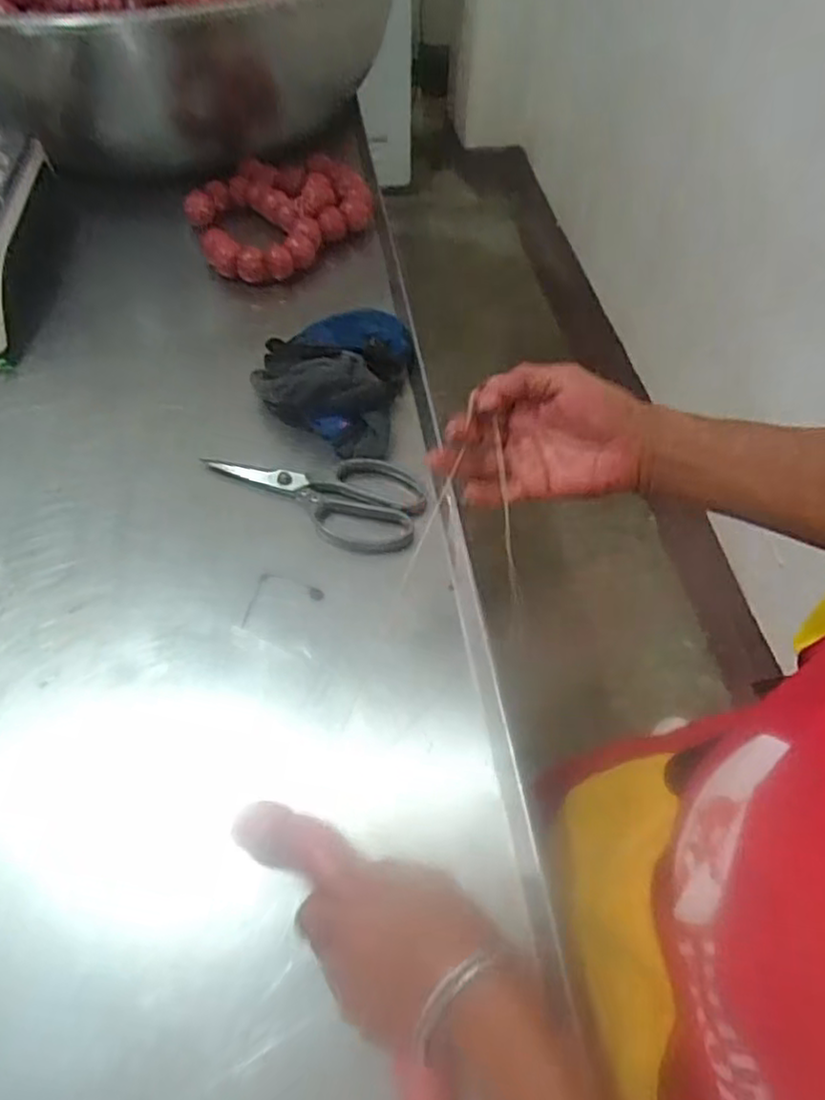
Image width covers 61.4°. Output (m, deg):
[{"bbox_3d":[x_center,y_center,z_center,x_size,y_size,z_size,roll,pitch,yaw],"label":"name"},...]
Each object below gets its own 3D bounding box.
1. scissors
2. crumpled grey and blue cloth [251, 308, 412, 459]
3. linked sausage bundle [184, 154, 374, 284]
[{"bbox_3d":[-0.090,-0.046,0.605,0.195,0.021,0.087,9,56,4],"label":"scissors"},{"bbox_3d":[-0.078,-0.179,0.671,0.144,0.051,0.189,10,53,4],"label":"crumpled grey and blue cloth"},{"bbox_3d":[-0.155,-0.404,0.824,0.205,0.049,0.192,1,56,-2],"label":"linked sausage bundle"}]

